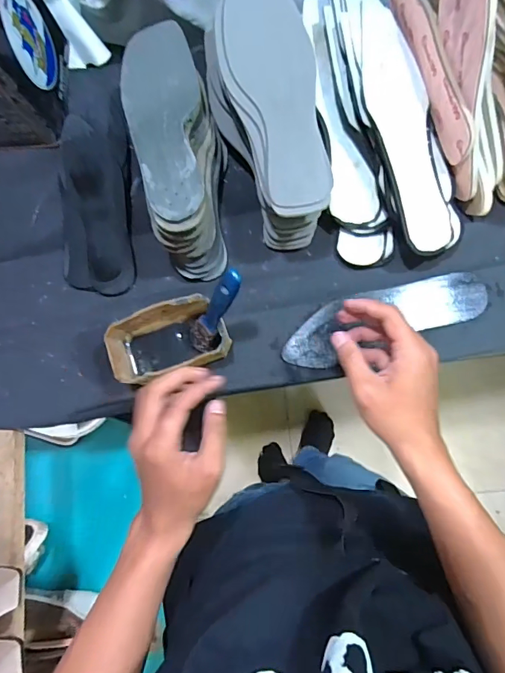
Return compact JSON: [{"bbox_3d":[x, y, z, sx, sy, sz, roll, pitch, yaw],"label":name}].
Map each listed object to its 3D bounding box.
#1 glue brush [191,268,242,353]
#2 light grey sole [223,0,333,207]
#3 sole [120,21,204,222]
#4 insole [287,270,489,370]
[{"bbox_3d":[-0.040,-0.024,0.452,0.011,0.160,0.030,-31,79,-29],"label":"glue brush"},{"bbox_3d":[0.027,-0.245,0.436,0.081,0.029,0.235,-10,81,3],"label":"light grey sole"},{"bbox_3d":[-0.098,-0.227,0.455,0.080,0.035,0.234,-7,81,3],"label":"sole"},{"bbox_3d":[0.156,-0.022,0.519,0.243,0.009,0.070,-17,81,2],"label":"insole"}]

